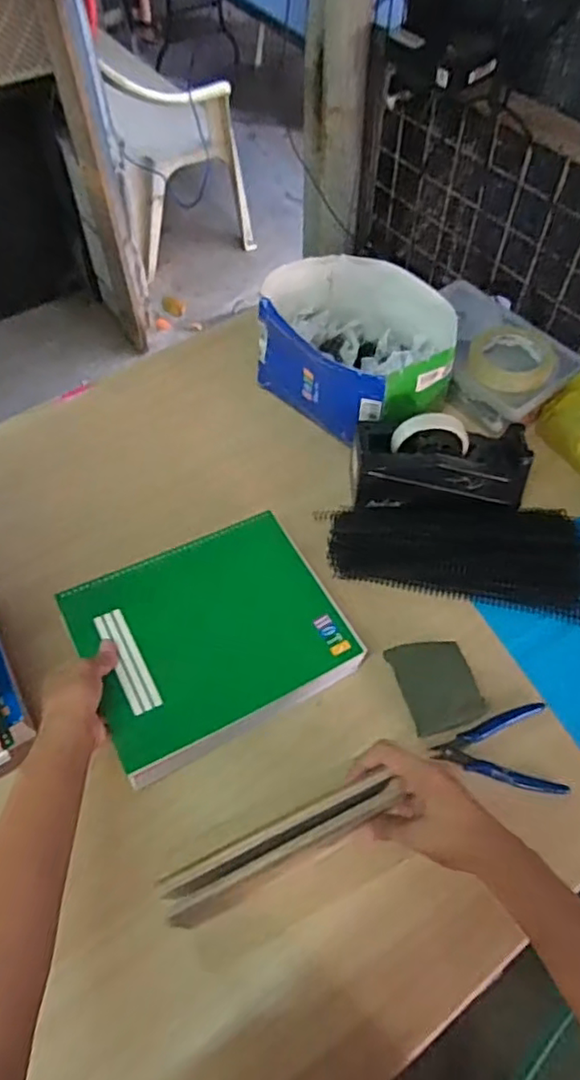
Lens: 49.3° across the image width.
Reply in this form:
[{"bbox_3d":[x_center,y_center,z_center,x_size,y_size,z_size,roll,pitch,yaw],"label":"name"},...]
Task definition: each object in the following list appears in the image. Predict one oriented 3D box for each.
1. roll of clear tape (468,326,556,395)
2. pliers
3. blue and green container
[{"bbox_3d":[0.299,-0.245,0.843,0.106,0.035,0.106,0,57,0],"label":"roll of clear tape"},{"bbox_3d":[0.196,0.207,0.603,0.116,0.014,0.082,-8,57,-4],"label":"pliers"},{"bbox_3d":[0.083,-0.241,0.815,0.185,0.132,0.256,-40,65,-22],"label":"blue and green container"}]

